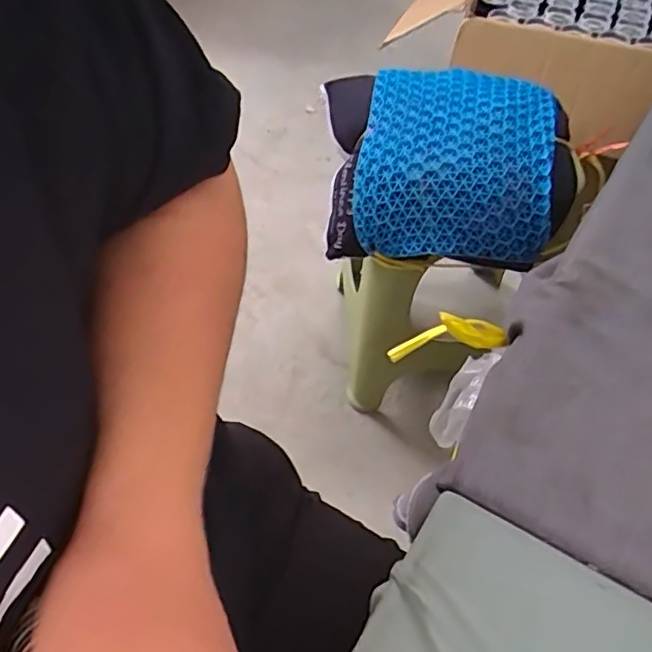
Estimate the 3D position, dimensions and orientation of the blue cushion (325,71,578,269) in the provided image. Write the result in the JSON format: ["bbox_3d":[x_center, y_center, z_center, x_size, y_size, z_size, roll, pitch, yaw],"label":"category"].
[{"bbox_3d":[0.167,-0.230,0.883,0.330,0.153,0.289,5,50,4],"label":"blue cushion"}]

